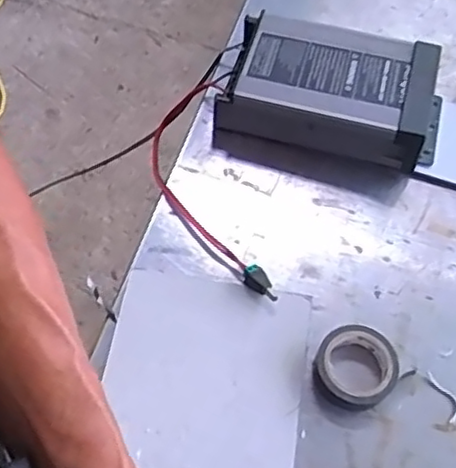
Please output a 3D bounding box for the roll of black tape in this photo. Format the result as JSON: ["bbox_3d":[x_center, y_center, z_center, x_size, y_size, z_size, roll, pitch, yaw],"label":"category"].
[{"bbox_3d":[0.092,0.095,0.471,0.058,0.017,0.057,2,59,-3],"label":"roll of black tape"}]

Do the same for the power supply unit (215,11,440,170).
[{"bbox_3d":[0.094,-0.126,0.583,0.188,0.055,0.112,13,59,4],"label":"power supply unit"}]

